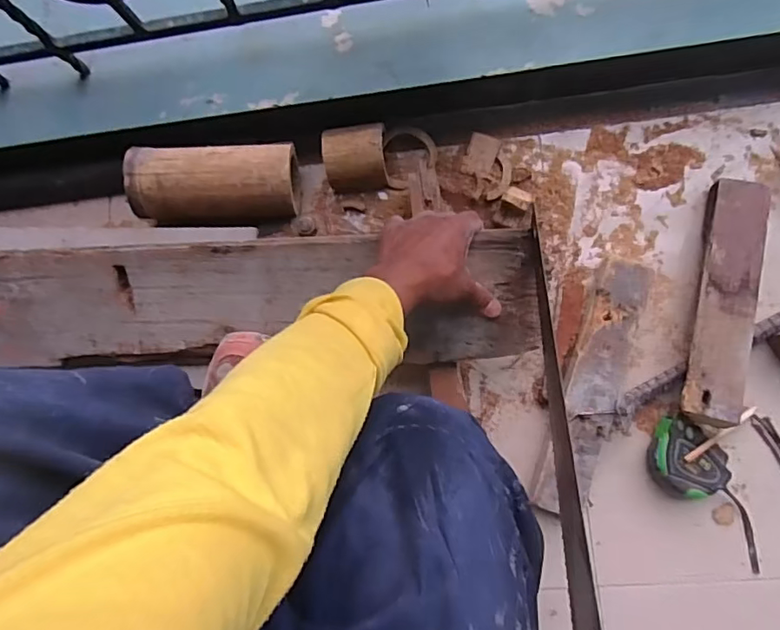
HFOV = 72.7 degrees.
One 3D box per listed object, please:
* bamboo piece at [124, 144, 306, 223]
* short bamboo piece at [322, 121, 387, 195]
[{"bbox_3d":[-0.218,-0.160,0.666,0.208,0.094,0.091,-5,84,8],"label":"bamboo piece"},{"bbox_3d":[-0.042,-0.201,0.680,0.079,0.052,0.072,-7,83,7],"label":"short bamboo piece"}]

